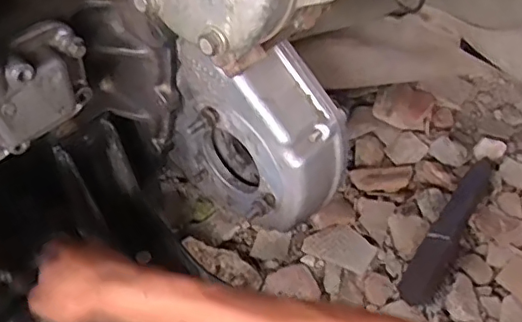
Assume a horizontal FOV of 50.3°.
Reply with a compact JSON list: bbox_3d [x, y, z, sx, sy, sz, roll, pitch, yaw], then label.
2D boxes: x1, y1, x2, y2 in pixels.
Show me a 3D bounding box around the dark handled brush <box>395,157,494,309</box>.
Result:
[{"bbox_3d":[0.240,0.084,0.704,0.040,0.042,0.237,26,59,23],"label":"dark handled brush"}]

